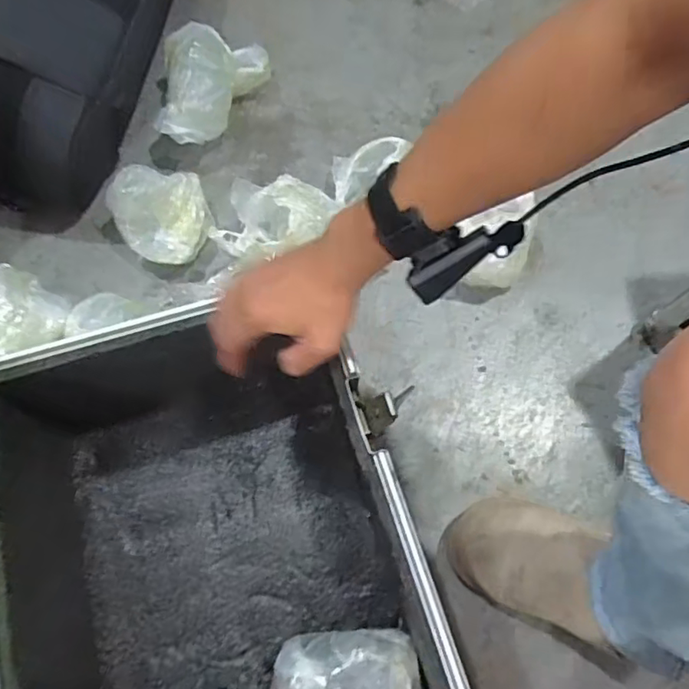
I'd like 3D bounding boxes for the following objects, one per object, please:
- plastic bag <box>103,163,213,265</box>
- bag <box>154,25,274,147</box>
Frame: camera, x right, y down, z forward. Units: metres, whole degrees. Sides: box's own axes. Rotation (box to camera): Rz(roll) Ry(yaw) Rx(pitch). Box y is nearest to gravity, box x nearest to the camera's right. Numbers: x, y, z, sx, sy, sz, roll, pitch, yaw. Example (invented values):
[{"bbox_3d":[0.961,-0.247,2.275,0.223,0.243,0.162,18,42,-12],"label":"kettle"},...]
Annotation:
[{"bbox_3d":[-0.241,-0.173,0.782,0.117,0.084,0.123,-40,75,-13],"label":"plastic bag"},{"bbox_3d":[-0.197,-0.370,0.856,0.146,0.101,0.168,2,70,1],"label":"bag"}]

